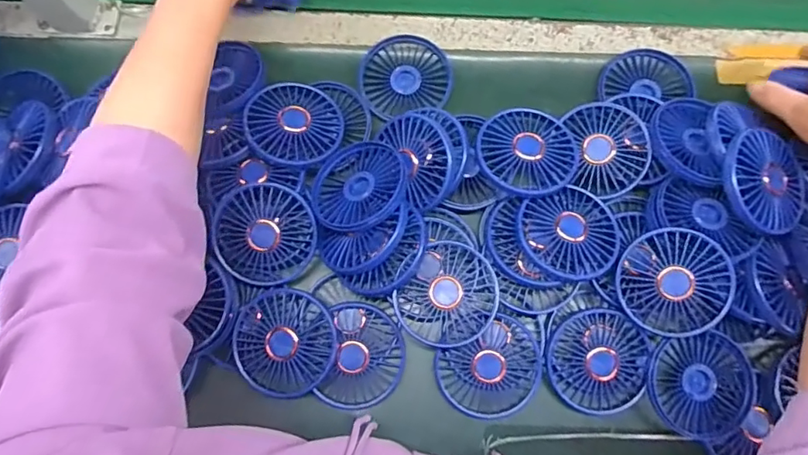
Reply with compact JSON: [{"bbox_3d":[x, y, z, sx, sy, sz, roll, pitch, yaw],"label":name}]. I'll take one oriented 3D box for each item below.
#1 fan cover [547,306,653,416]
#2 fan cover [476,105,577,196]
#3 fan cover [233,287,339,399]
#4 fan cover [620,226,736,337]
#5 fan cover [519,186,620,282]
[{"bbox_3d":[0.166,0.115,0.460,0.081,0.024,0.083,21,77,7],"label":"fan cover"},{"bbox_3d":[0.109,-0.068,0.476,0.085,0.019,0.080,2,75,2],"label":"fan cover"},{"bbox_3d":[-0.100,0.099,0.460,0.085,0.028,0.087,3,75,2],"label":"fan cover"},{"bbox_3d":[0.225,0.045,0.449,0.084,0.028,0.086,20,105,19],"label":"fan cover"},{"bbox_3d":[0.143,0.006,0.457,0.083,0.021,0.079,-19,75,-4],"label":"fan cover"}]

